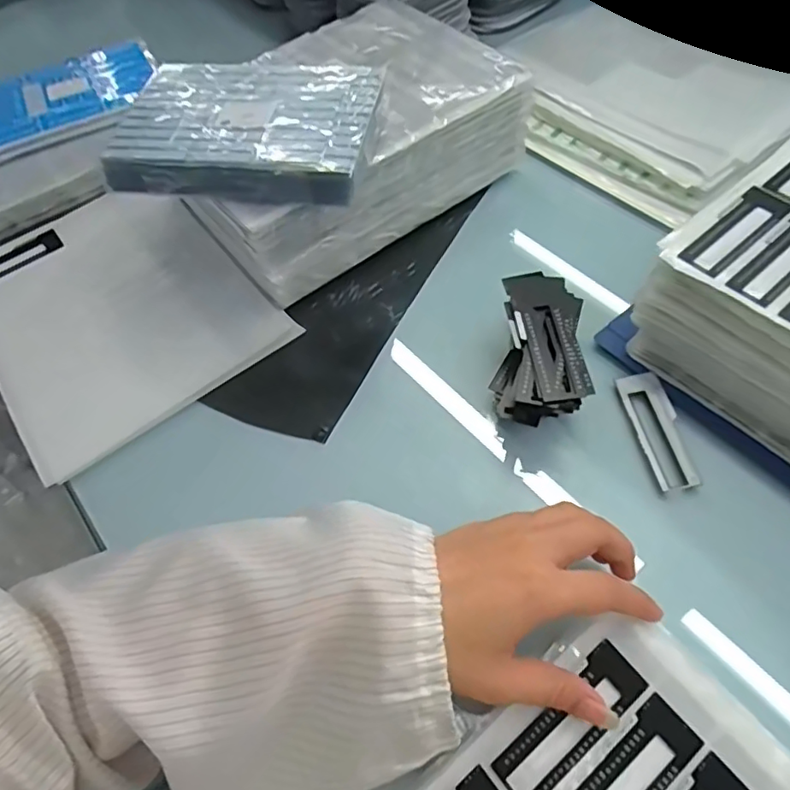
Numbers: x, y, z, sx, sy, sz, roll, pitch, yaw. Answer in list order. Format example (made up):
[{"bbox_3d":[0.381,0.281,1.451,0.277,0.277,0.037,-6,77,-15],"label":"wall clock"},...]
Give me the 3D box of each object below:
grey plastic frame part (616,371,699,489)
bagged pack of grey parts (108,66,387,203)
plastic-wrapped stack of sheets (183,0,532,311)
[{"bbox_3d":[0.175,0.023,0.384,0.029,0.008,0.085,-10,57,1],"label":"grey plastic frame part"},{"bbox_3d":[-0.103,-0.197,0.416,0.176,0.025,0.135,7,59,12],"label":"bagged pack of grey parts"},{"bbox_3d":[-0.044,-0.214,0.496,0.198,0.089,0.278,38,70,27],"label":"plastic-wrapped stack of sheets"}]

